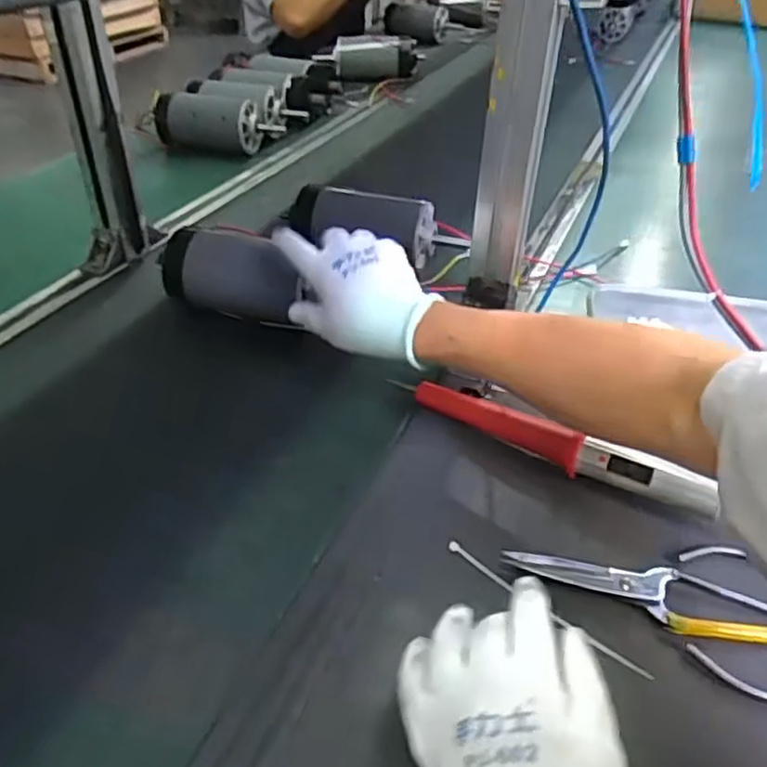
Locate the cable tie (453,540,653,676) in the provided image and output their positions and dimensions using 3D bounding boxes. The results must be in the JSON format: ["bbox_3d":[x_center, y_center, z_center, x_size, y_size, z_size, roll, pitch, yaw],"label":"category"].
[{"bbox_3d":[0.103,0.145,0.440,0.148,0.004,0.008,28,46,29],"label":"cable tie"}]

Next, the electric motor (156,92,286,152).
[{"bbox_3d":[-0.267,-0.414,1.071,0.202,0.069,0.069,6,39,5],"label":"electric motor"}]

